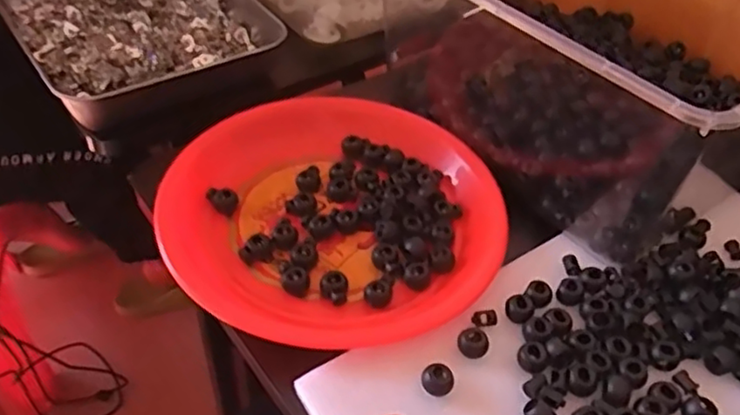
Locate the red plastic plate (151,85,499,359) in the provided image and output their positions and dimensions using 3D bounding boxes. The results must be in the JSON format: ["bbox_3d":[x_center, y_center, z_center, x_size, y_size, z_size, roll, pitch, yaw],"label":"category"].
[{"bbox_3d":[-0.022,0.003,0.449,0.221,0.035,0.209,3,46,-3],"label":"red plastic plate"}]

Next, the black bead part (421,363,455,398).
[{"bbox_3d":[0.038,0.096,0.358,0.017,0.010,0.015,15,46,9],"label":"black bead part"}]

